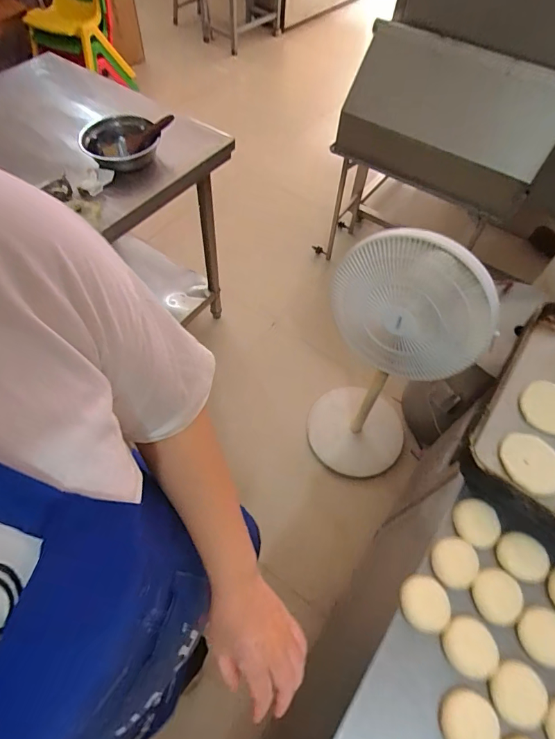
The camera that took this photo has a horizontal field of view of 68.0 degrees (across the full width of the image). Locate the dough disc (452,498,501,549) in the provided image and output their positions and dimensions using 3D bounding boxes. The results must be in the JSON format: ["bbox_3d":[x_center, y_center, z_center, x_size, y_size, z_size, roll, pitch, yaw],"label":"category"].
[{"bbox_3d":[0.304,0.233,0.627,0.065,0.011,0.068,9,58,2],"label":"dough disc"}]

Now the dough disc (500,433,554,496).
[{"bbox_3d":[0.399,0.146,0.644,0.080,0.015,0.096,-16,61,-12],"label":"dough disc"}]

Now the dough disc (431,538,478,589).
[{"bbox_3d":[0.259,0.281,0.599,0.067,0.011,0.064,1,58,-2],"label":"dough disc"}]

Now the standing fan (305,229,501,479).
[{"bbox_3d":[0.297,0.004,1.147,0.322,0.928,0.285,35,63,18],"label":"standing fan"}]

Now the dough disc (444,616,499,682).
[{"bbox_3d":[0.256,0.366,0.543,0.072,0.007,0.068,1,58,-2],"label":"dough disc"}]

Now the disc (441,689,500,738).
[{"bbox_3d":[0.234,0.433,0.501,0.063,0.014,0.066,1,58,-2],"label":"disc"}]

